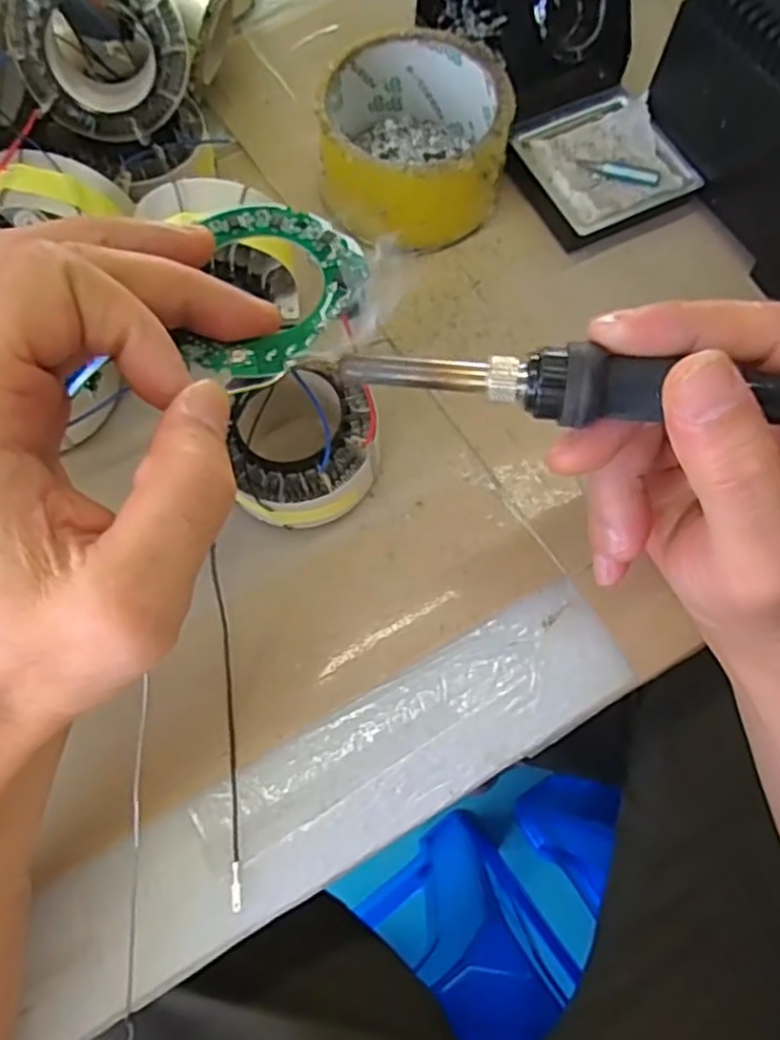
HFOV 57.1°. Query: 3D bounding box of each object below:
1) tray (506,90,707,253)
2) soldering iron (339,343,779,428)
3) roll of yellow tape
[{"bbox_3d":[0.099,-0.166,0.342,0.072,0.019,0.069,-28,72,-8],"label":"tray"},{"bbox_3d":[0.083,-0.030,0.186,0.192,0.015,0.019,6,71,8],"label":"soldering iron"},{"bbox_3d":[0.011,-0.174,0.332,0.084,0.047,0.086,0,71,1],"label":"roll of yellow tape"}]

